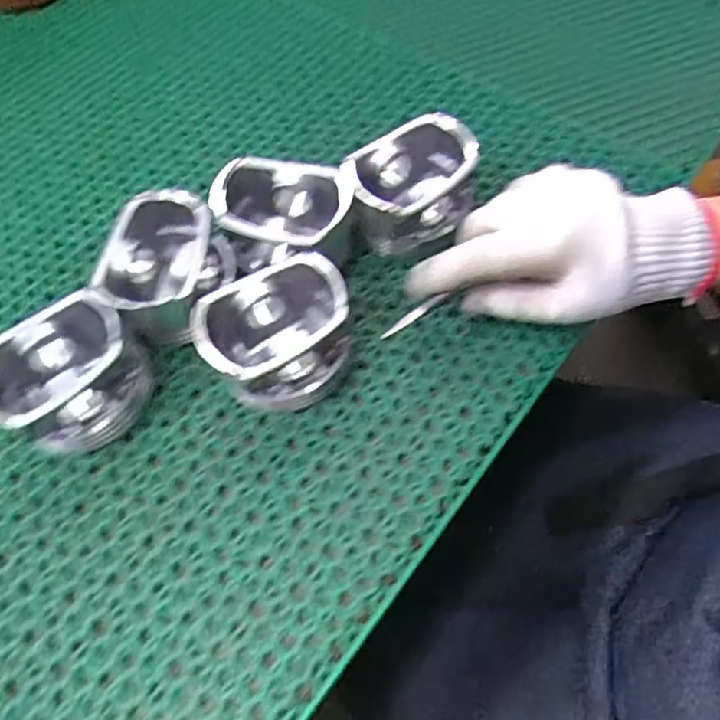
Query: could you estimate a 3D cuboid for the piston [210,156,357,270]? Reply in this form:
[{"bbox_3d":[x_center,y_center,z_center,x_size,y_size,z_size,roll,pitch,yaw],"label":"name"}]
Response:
[{"bbox_3d":[-0.047,-0.077,0.359,0.089,0.050,0.068,3,61,3],"label":"piston"}]

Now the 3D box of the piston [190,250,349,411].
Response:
[{"bbox_3d":[-0.044,-0.012,0.322,0.078,0.052,0.065,-18,62,-8],"label":"piston"}]

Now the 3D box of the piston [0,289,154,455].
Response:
[{"bbox_3d":[-0.155,0.011,0.315,0.078,0.053,0.059,-29,64,-14],"label":"piston"}]

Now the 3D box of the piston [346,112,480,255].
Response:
[{"bbox_3d":[0.031,-0.103,0.368,0.074,0.053,0.075,7,61,5],"label":"piston"}]

